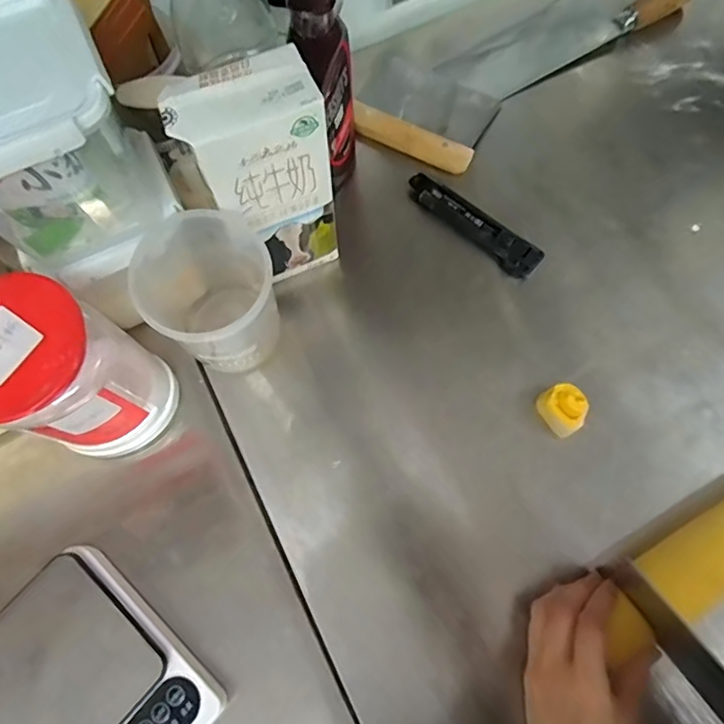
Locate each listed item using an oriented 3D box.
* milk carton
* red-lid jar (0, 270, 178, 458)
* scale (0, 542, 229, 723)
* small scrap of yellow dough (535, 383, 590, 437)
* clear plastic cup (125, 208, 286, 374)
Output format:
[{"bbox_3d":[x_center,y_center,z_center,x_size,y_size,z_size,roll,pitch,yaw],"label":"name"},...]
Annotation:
[{"bbox_3d":[-0.079,-0.146,0.440,0.102,0.188,0.066,-27,72,-7],"label":"milk carton"},{"bbox_3d":[-0.222,0.014,0.412,0.101,0.158,0.096,-1,71,2],"label":"red-lid jar"},{"bbox_3d":[-0.206,0.243,0.396,0.169,0.040,0.129,41,77,14],"label":"scale"},{"bbox_3d":[0.178,0.042,0.473,0.035,0.033,0.041,-33,73,-9],"label":"small scrap of yellow dough"},{"bbox_3d":[-0.124,-0.045,0.445,0.086,0.130,0.104,-8,71,-1],"label":"clear plastic cup"}]

